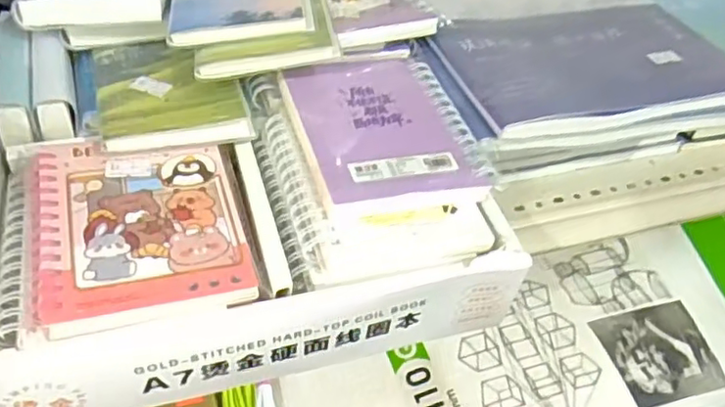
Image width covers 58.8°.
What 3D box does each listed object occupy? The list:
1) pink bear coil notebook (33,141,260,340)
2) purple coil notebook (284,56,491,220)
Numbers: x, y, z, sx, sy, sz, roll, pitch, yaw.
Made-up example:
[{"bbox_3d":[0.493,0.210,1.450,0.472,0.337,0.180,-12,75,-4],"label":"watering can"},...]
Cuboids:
[{"bbox_3d":[-0.104,0.011,0.304,0.088,0.018,0.104,-10,46,-17],"label":"pink bear coil notebook"},{"bbox_3d":[0.011,-0.042,0.350,0.091,0.014,0.116,-10,47,-16],"label":"purple coil notebook"}]

